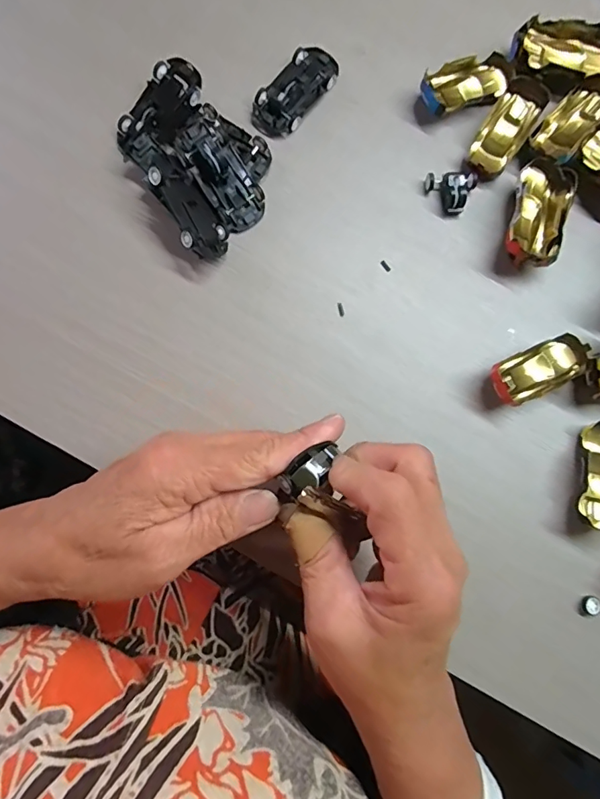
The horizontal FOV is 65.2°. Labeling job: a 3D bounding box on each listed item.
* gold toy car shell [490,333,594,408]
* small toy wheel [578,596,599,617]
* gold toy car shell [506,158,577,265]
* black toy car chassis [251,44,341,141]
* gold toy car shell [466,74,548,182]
[{"bbox_3d":[0.146,-0.018,0.285,0.064,0.012,0.028,-26,84,-4],"label":"gold toy car shell"},{"bbox_3d":[0.170,0.122,0.274,0.010,0.006,0.013,16,83,1],"label":"small toy wheel"},{"bbox_3d":[0.148,-0.113,0.295,0.034,0.025,0.065,18,83,1],"label":"gold toy car shell"},{"bbox_3d":[-0.003,-0.201,0.302,0.030,0.013,0.067,39,84,3],"label":"black toy car chassis"},{"bbox_3d":[0.132,-0.173,0.303,0.027,0.023,0.067,33,83,3],"label":"gold toy car shell"}]

